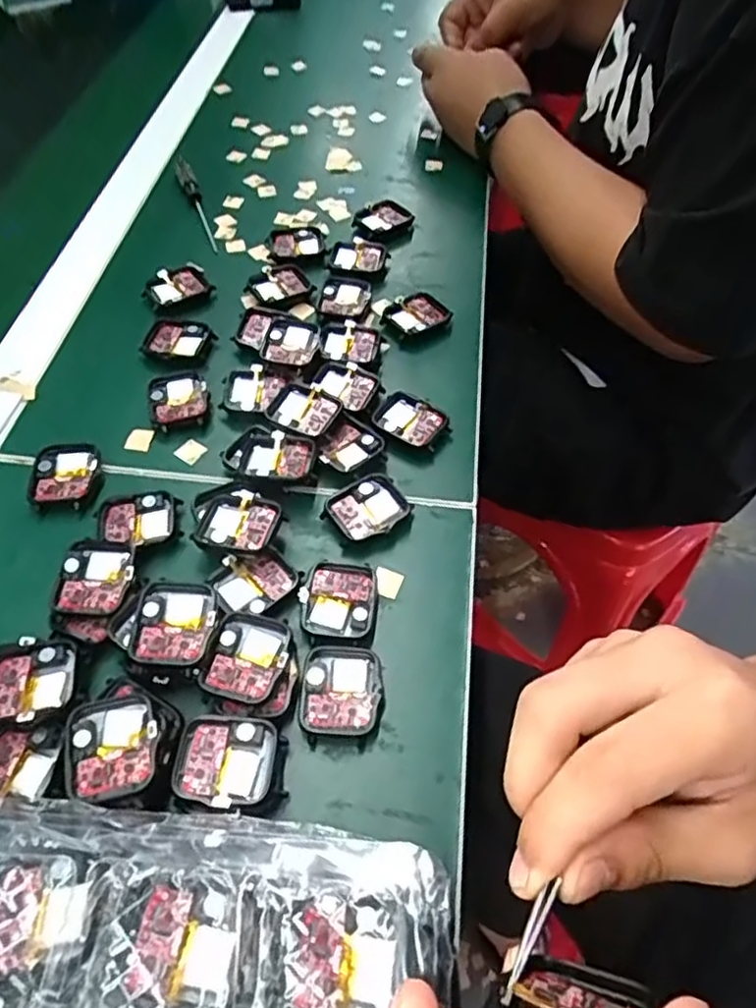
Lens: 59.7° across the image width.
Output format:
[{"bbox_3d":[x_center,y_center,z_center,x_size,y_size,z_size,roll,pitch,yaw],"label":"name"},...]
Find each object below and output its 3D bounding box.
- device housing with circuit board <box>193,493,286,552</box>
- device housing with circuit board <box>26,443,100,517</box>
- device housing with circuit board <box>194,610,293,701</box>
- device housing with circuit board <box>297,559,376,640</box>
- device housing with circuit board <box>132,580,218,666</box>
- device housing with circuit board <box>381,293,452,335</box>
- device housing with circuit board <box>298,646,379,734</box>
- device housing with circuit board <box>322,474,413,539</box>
[{"bbox_3d":[-0.077,0.014,0.367,0.041,0.019,0.037,18,57,10],"label":"device housing with circuit board"},{"bbox_3d":[-0.188,-0.015,0.395,0.041,0.010,0.043,-7,56,-7],"label":"device housing with circuit board"},{"bbox_3d":[-0.063,0.074,0.321,0.036,0.015,0.043,17,57,9],"label":"device housing with circuit board"},{"bbox_3d":[-0.021,0.050,0.348,0.037,0.011,0.042,7,55,3],"label":"device housing with circuit board"},{"bbox_3d":[-0.098,0.057,0.317,0.037,0.007,0.041,4,56,-3],"label":"device housing with circuit board"},{"bbox_3d":[0.027,-0.138,0.486,0.042,0.011,0.037,-32,62,-22],"label":"device housing with circuit board"},{"bbox_3d":[-0.018,0.091,0.321,0.038,0.009,0.041,4,55,0],"label":"device housing with circuit board"},{"bbox_3d":[-0.006,0.004,0.382,0.045,0.010,0.037,-29,61,-20],"label":"device housing with circuit board"}]

